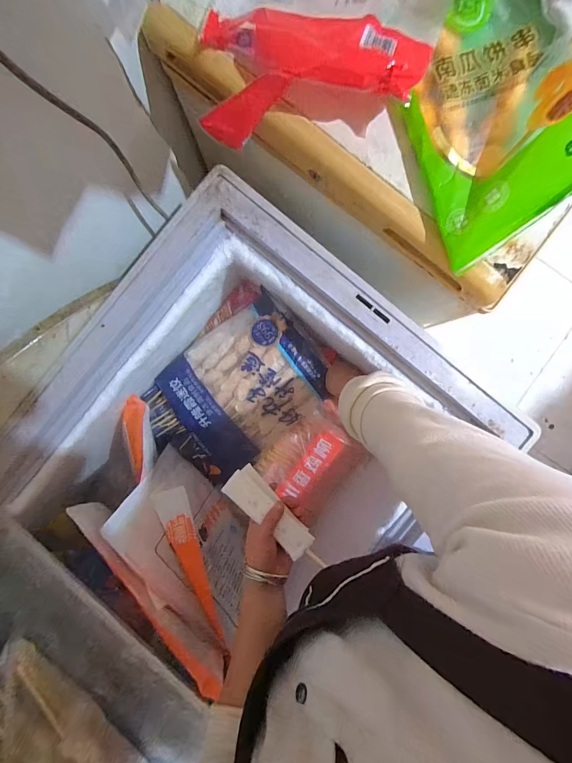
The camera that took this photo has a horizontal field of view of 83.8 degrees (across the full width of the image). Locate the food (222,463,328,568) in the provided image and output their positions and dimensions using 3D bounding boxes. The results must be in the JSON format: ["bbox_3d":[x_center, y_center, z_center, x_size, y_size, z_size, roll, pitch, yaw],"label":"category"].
[{"bbox_3d":[-0.016,0.191,0.451,0.167,0.035,0.046,39,91,16],"label":"food"}]

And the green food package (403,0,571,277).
[{"bbox_3d":[0.225,-0.292,0.321,0.167,0.104,0.272,-22,90,1],"label":"green food package"}]

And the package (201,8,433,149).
[{"bbox_3d":[0.024,-0.348,0.352,0.254,0.060,0.104,7,91,17],"label":"package"}]

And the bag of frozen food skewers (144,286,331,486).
[{"bbox_3d":[-0.096,0.028,0.629,0.343,0.050,0.245,-36,104,8],"label":"bag of frozen food skewers"}]

